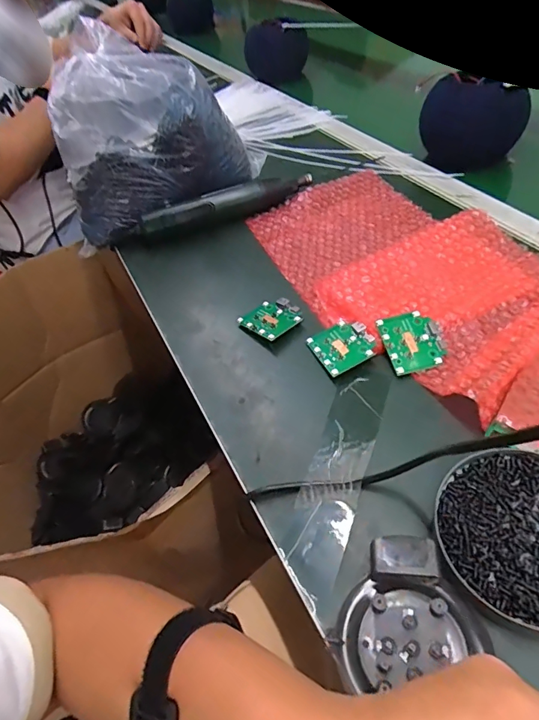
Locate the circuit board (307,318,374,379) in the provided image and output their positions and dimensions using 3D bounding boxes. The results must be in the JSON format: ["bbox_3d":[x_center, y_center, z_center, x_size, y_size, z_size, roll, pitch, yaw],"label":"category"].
[{"bbox_3d":[0.070,-0.015,0.420,0.053,0.006,0.056,-30,45,-4],"label":"circuit board"}]

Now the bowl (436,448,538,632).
[{"bbox_3d":[0.170,0.116,0.290,0.110,0.027,0.109,-2,46,2],"label":"bowl"}]

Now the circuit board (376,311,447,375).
[{"bbox_3d":[0.132,-0.018,0.406,0.053,0.005,0.059,-14,63,-5],"label":"circuit board"}]

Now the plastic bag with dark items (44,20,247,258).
[{"bbox_3d":[-0.149,-0.310,0.601,0.260,0.189,0.179,-14,50,0],"label":"plastic bag with dark items"}]

